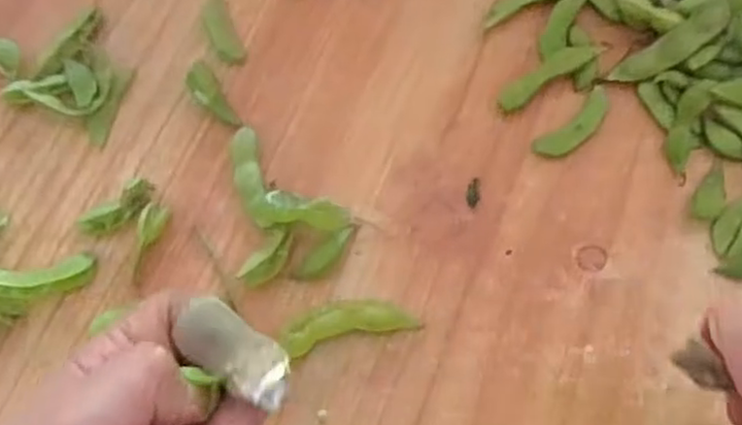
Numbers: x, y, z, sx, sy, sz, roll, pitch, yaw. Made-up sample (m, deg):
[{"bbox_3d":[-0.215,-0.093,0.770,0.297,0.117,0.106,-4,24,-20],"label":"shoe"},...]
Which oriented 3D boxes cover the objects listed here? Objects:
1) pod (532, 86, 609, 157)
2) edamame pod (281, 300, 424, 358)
[{"bbox_3d":[0.094,-0.040,0.323,0.046,0.005,0.015,-40,73,-14],"label":"pod"},{"bbox_3d":[-0.009,0.044,0.289,0.054,0.012,0.018,-14,69,-5],"label":"edamame pod"}]

